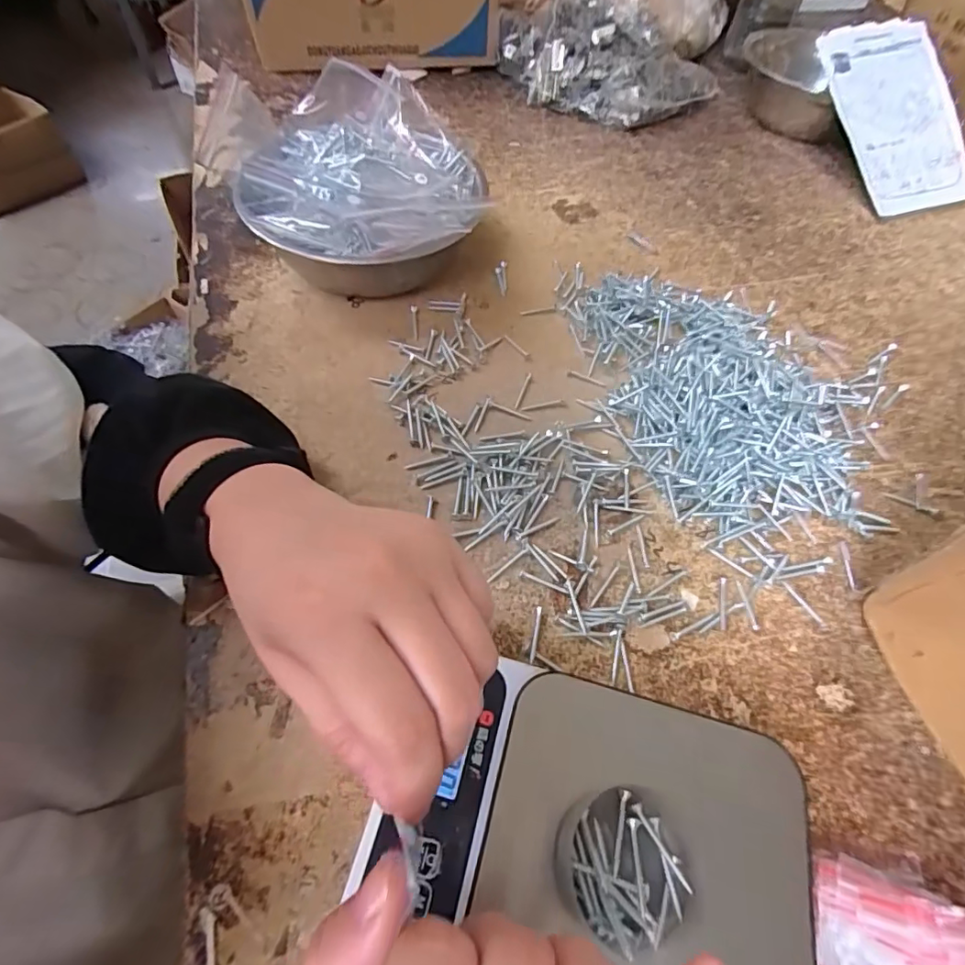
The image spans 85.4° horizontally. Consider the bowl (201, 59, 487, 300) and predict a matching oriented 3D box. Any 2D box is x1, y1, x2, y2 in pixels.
[{"bbox_3d":[-0.095,-0.237,0.442,0.181,0.107,0.183,2,57,-3],"label":"bowl"}]

